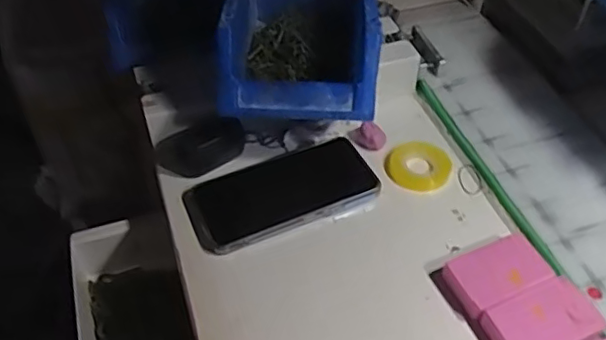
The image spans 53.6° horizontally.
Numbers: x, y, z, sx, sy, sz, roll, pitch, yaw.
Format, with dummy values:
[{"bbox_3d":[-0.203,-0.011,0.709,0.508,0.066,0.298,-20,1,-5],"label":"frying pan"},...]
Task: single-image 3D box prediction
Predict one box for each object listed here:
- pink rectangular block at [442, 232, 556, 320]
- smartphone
[{"bbox_3d":[0.139,0.075,0.432,0.069,0.016,0.044,-19,50,-16],"label":"pink rectangular block"},{"bbox_3d":[-0.017,0.016,0.494,0.153,0.013,0.074,-18,50,-16],"label":"smartphone"}]

